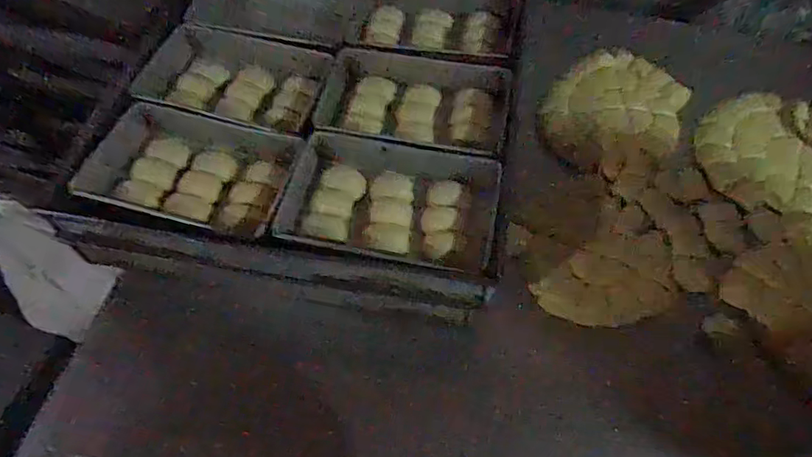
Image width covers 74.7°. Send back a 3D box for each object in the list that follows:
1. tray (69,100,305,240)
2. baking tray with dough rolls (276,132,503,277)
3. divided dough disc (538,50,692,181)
[{"bbox_3d":[-0.219,-0.063,0.569,0.208,0.048,0.140,13,59,7],"label":"tray"},{"bbox_3d":[-0.016,-0.030,0.551,0.201,0.038,0.141,11,59,6],"label":"baking tray with dough rolls"},{"bbox_3d":[0.272,-0.155,0.696,0.165,0.023,0.202,21,64,14],"label":"divided dough disc"}]

